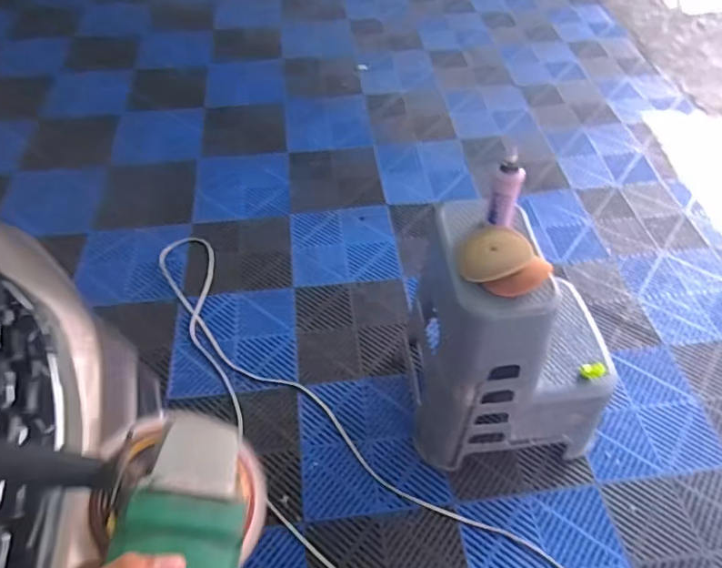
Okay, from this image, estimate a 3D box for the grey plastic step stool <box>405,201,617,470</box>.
[{"bbox_3d":[0.387,0.147,1.312,0.485,0.657,0.389,-6,52,-2],"label":"grey plastic step stool"}]

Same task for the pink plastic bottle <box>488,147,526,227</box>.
[{"bbox_3d":[0.296,-0.194,1.057,0.061,0.194,0.049,13,53,13],"label":"pink plastic bottle"}]

